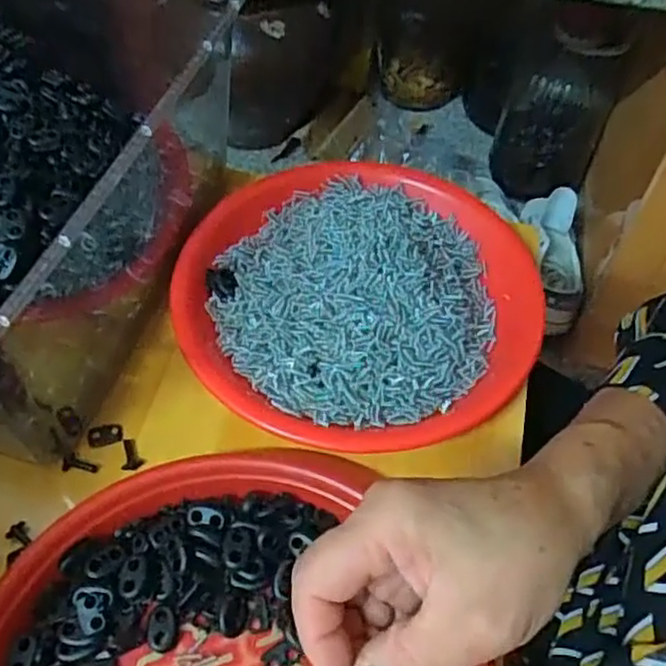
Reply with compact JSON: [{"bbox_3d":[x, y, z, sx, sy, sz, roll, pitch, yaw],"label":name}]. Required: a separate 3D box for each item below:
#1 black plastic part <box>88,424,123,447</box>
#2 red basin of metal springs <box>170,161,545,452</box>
[{"bbox_3d":[-0.131,0.058,0.391,0.019,0.004,0.013,-9,55,-7],"label":"black plastic part"},{"bbox_3d":[0.016,-0.030,0.433,0.216,0.043,0.225,1,55,-1],"label":"red basin of metal springs"}]

